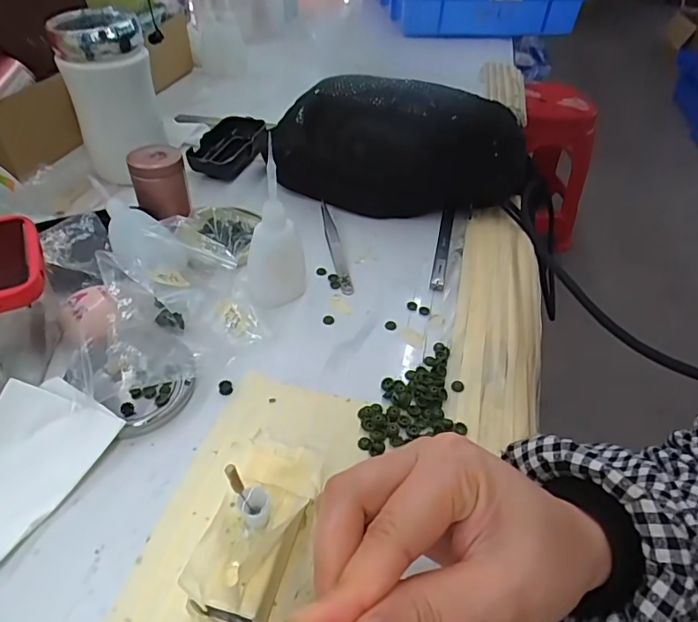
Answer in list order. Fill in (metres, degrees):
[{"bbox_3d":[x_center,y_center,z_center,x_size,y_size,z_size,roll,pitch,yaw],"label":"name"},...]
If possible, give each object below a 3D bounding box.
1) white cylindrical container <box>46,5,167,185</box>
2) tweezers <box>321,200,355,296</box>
[{"bbox_3d":[-0.220,-0.198,0.461,0.051,0.138,0.060,25,47,19],"label":"white cylindrical container"},{"bbox_3d":[-0.013,-0.061,0.435,0.011,0.007,0.129,-5,45,-11],"label":"tweezers"}]

